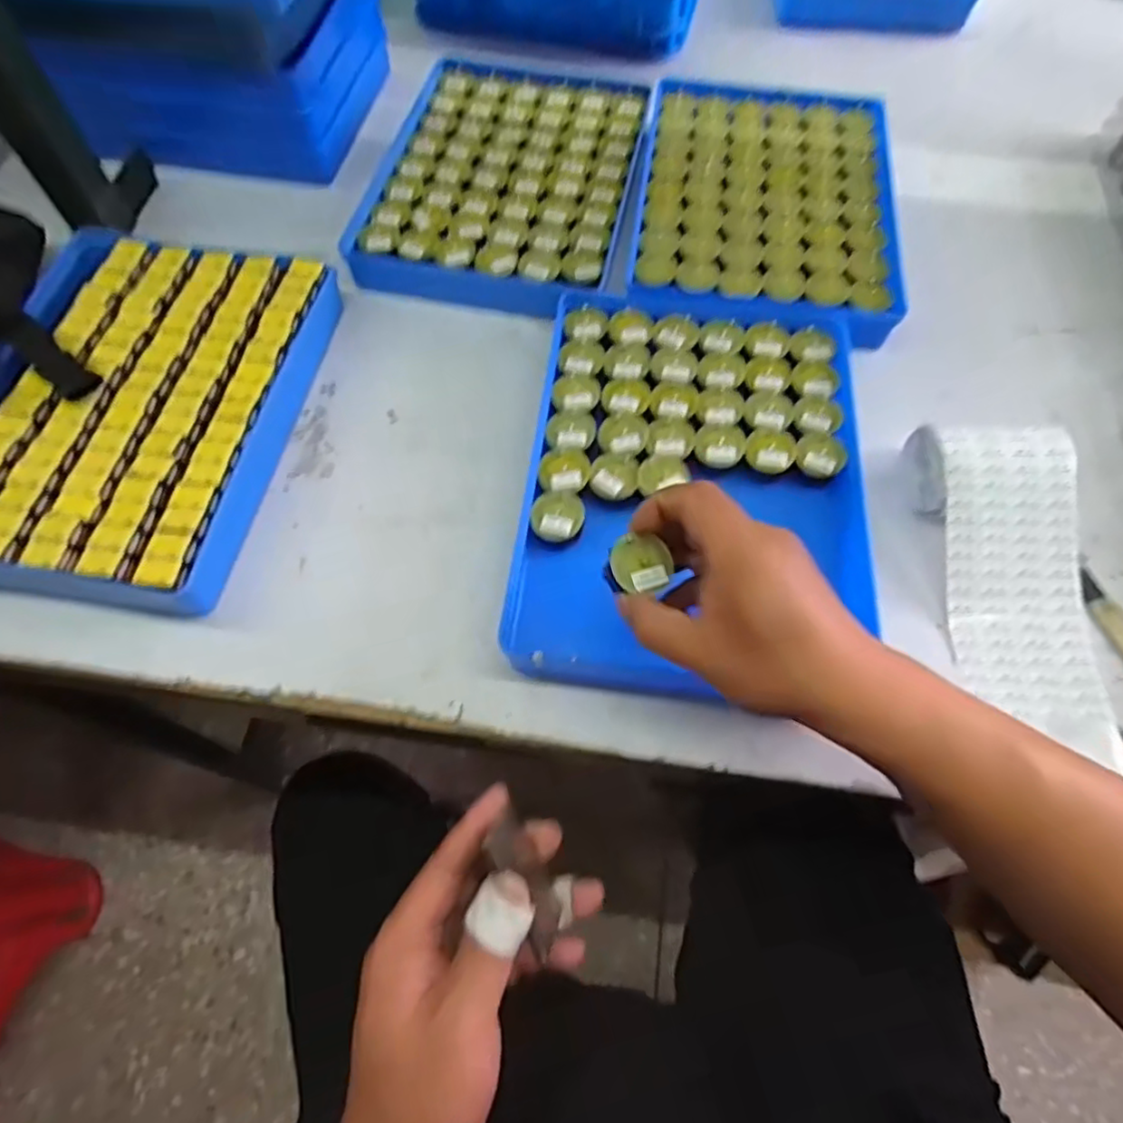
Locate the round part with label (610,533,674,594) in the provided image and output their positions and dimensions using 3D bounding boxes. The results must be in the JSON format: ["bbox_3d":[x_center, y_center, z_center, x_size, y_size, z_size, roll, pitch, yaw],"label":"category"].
[{"bbox_3d":[0.042,0.002,0.359,0.033,0.013,0.027,2,84,-14],"label":"round part with label"}]

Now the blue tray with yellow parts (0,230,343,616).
[{"bbox_3d":[-0.317,-0.116,0.496,0.221,0.049,0.315,8,63,4],"label":"blue tray with yellow parts"}]

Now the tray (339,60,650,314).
[{"bbox_3d":[-0.049,-0.360,0.631,0.230,0.033,0.319,10,63,5],"label":"tray"}]

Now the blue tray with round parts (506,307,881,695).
[{"bbox_3d":[0.103,-0.062,0.479,0.247,0.034,0.311,5,63,2],"label":"blue tray with round parts"}]

